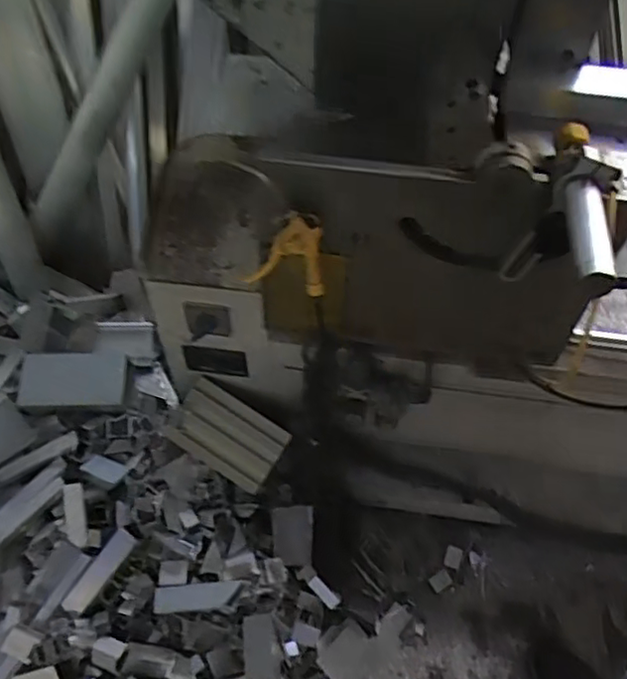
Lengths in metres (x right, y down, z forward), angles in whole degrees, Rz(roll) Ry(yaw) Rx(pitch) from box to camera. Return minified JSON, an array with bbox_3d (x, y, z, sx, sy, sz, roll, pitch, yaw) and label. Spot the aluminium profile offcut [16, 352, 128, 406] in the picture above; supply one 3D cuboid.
[{"bbox_3d":[-0.490,0.081,1.304,0.207,0.108,0.022,1,14,-11],"label":"aluminium profile offcut"}]

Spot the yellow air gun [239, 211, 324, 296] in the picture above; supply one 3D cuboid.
[{"bbox_3d":[-0.037,-0.113,0.840,0.107,0.110,0.045,5,52,1],"label":"yellow air gun"}]

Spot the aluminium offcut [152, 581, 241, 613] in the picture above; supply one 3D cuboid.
[{"bbox_3d":[-0.201,0.448,1.116,0.147,0.016,0.047,1,87,-12],"label":"aluminium offcut"}]

